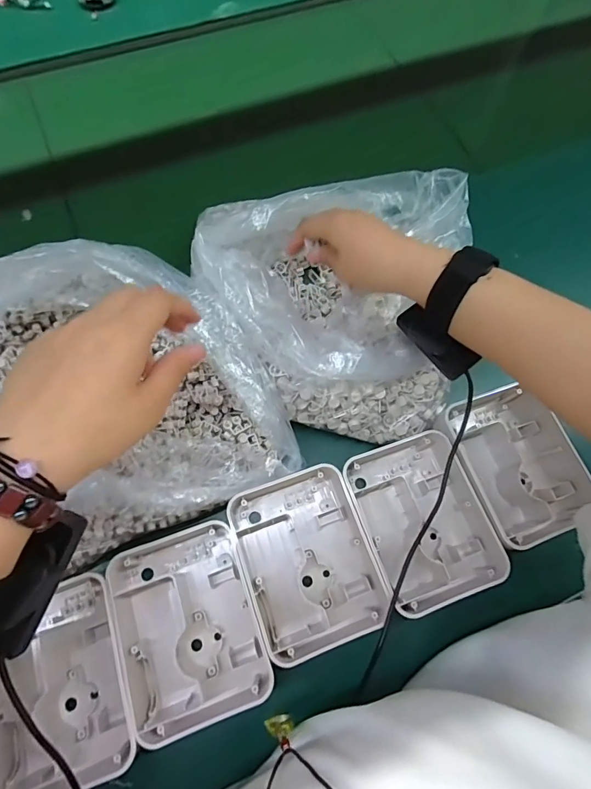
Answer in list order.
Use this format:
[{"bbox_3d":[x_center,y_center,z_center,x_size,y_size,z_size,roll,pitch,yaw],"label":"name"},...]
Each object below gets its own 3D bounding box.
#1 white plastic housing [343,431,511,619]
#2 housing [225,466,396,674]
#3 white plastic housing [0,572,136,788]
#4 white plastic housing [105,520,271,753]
[{"bbox_3d":[0.106,0.104,0.348,0.103,0.039,0.128,-18,70,-7],"label":"white plastic housing"},{"bbox_3d":[0.009,0.133,0.333,0.100,0.034,0.131,-20,71,-8],"label":"housing"},{"bbox_3d":[-0.168,0.209,0.293,0.098,0.034,0.128,-18,70,-8],"label":"white plastic housing"},{"bbox_3d":[-0.082,0.174,0.318,0.100,0.046,0.131,-20,71,-8],"label":"white plastic housing"}]

